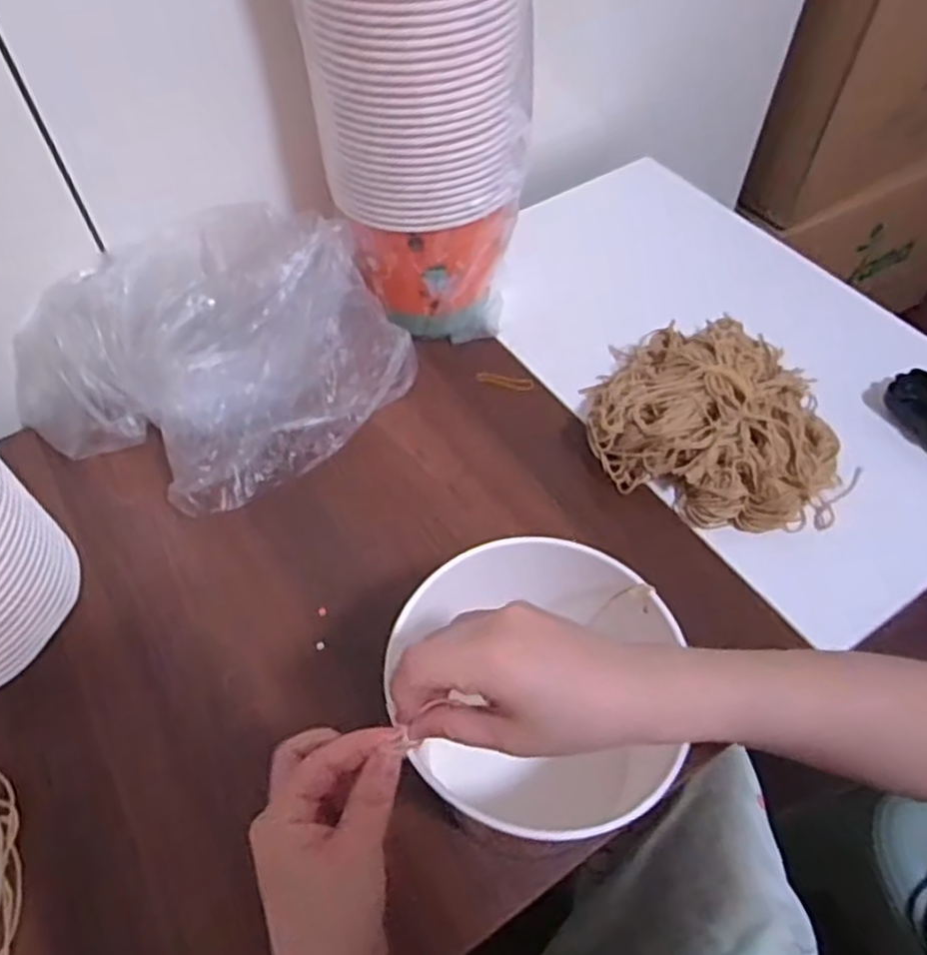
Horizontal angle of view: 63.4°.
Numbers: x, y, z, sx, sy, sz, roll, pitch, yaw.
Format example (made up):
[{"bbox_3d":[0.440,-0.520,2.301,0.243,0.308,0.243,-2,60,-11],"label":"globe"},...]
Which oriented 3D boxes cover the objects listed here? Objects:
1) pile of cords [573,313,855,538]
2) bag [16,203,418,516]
[{"bbox_3d":[0.216,-0.049,0.624,0.220,0.076,0.168,22,58,14],"label":"pile of cords"},{"bbox_3d":[-0.216,-0.119,0.641,0.287,0.133,0.251,-39,64,-23],"label":"bag"}]

